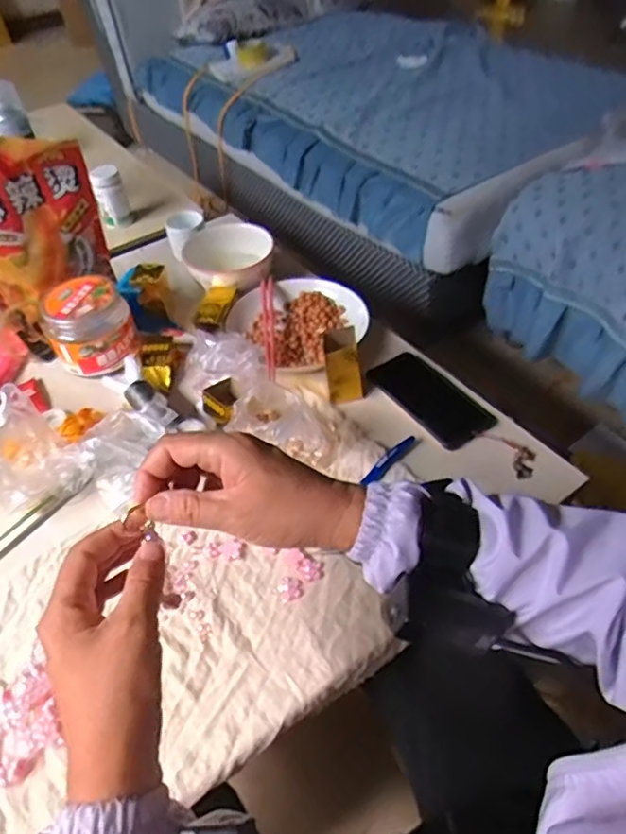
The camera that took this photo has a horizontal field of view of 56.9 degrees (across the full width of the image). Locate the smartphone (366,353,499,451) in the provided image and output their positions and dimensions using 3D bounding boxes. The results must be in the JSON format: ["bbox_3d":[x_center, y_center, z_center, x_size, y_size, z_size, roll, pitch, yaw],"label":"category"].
[{"bbox_3d":[0.144,-0.025,0.729,0.087,0.013,0.162,-33,53,-23],"label":"smartphone"}]

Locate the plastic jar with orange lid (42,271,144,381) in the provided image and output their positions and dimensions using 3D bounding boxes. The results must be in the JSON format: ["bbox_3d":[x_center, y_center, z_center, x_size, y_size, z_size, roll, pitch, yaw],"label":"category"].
[{"bbox_3d":[-0.294,-0.126,0.770,0.108,0.083,0.101,-3,47,3],"label":"plastic jar with orange lid"}]

